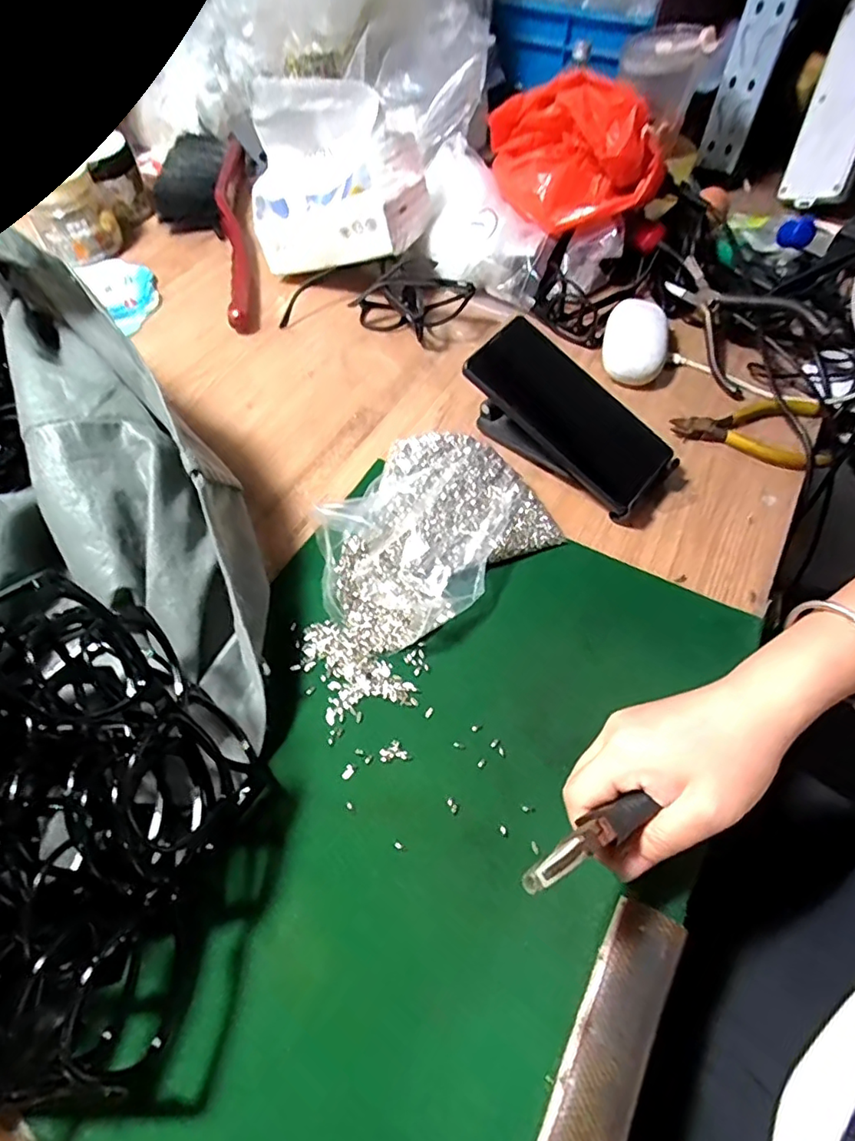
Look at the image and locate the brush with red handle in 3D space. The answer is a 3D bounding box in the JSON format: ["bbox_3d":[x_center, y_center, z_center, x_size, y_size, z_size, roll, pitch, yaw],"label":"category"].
[{"bbox_3d":[-0.262,-0.413,0.663,0.106,0.040,0.412,-10,58,-5],"label":"brush with red handle"}]

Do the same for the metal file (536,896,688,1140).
[{"bbox_3d":[0.088,0.220,0.268,0.035,0.006,0.116,25,61,16],"label":"metal file"}]

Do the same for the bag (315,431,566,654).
[{"bbox_3d":[-0.004,-0.029,0.412,0.171,0.037,0.130,-38,65,-21],"label":"bag"}]

